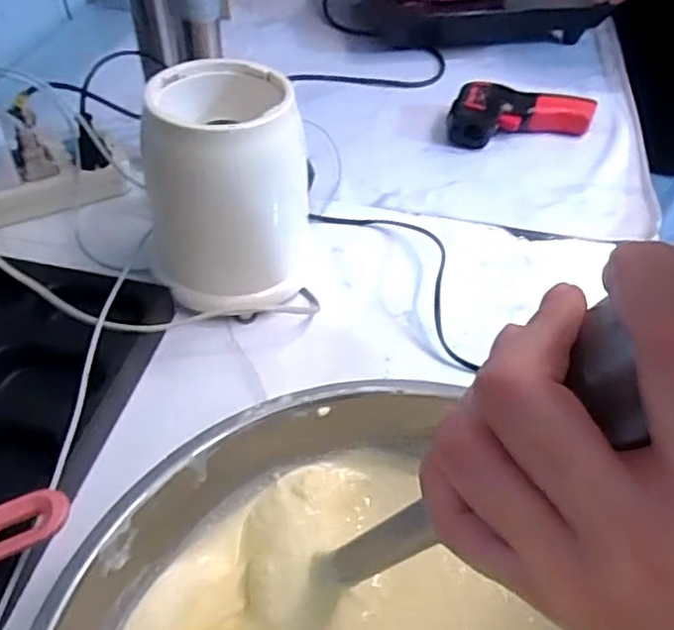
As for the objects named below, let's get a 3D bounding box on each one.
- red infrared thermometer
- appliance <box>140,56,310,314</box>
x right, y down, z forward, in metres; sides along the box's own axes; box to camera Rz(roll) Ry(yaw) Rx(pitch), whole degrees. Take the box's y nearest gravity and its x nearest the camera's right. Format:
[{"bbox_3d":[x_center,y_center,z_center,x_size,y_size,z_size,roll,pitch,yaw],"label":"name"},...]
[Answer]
[{"bbox_3d":[0.211,-0.237,0.758,0.179,0.050,0.067,-9,47,-12],"label":"red infrared thermometer"},{"bbox_3d":[-0.080,-0.091,0.514,0.111,0.172,0.112,-3,47,-6],"label":"appliance"}]

